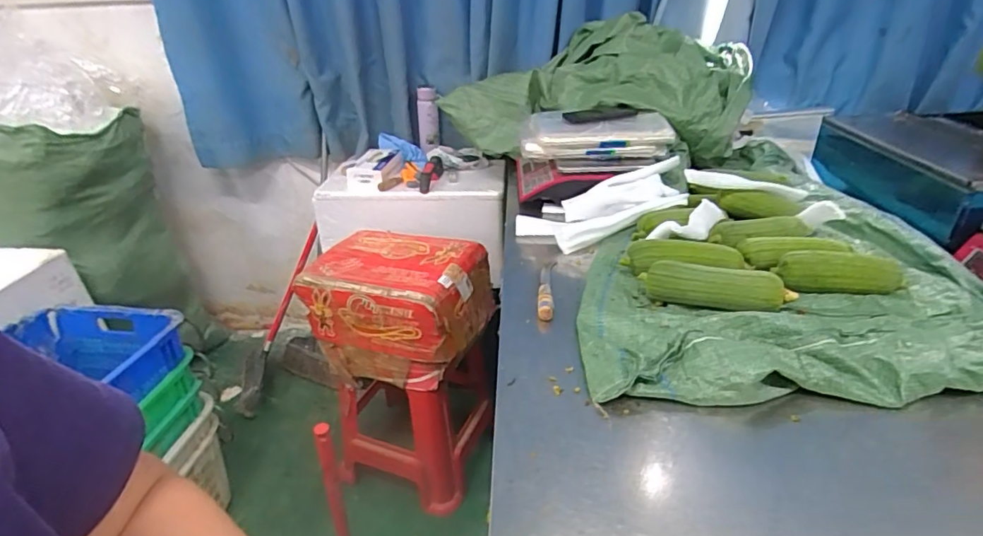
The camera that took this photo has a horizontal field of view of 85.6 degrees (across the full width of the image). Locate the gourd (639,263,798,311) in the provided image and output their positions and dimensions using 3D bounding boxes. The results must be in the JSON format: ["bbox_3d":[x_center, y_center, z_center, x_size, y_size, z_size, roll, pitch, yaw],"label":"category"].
[{"bbox_3d":[0.348,0.026,0.824,0.213,0.054,0.052,9,30,19],"label":"gourd"}]

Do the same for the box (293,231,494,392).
[{"bbox_3d":[-0.224,0.089,1.390,0.388,0.273,0.291,8,30,18],"label":"box"}]

